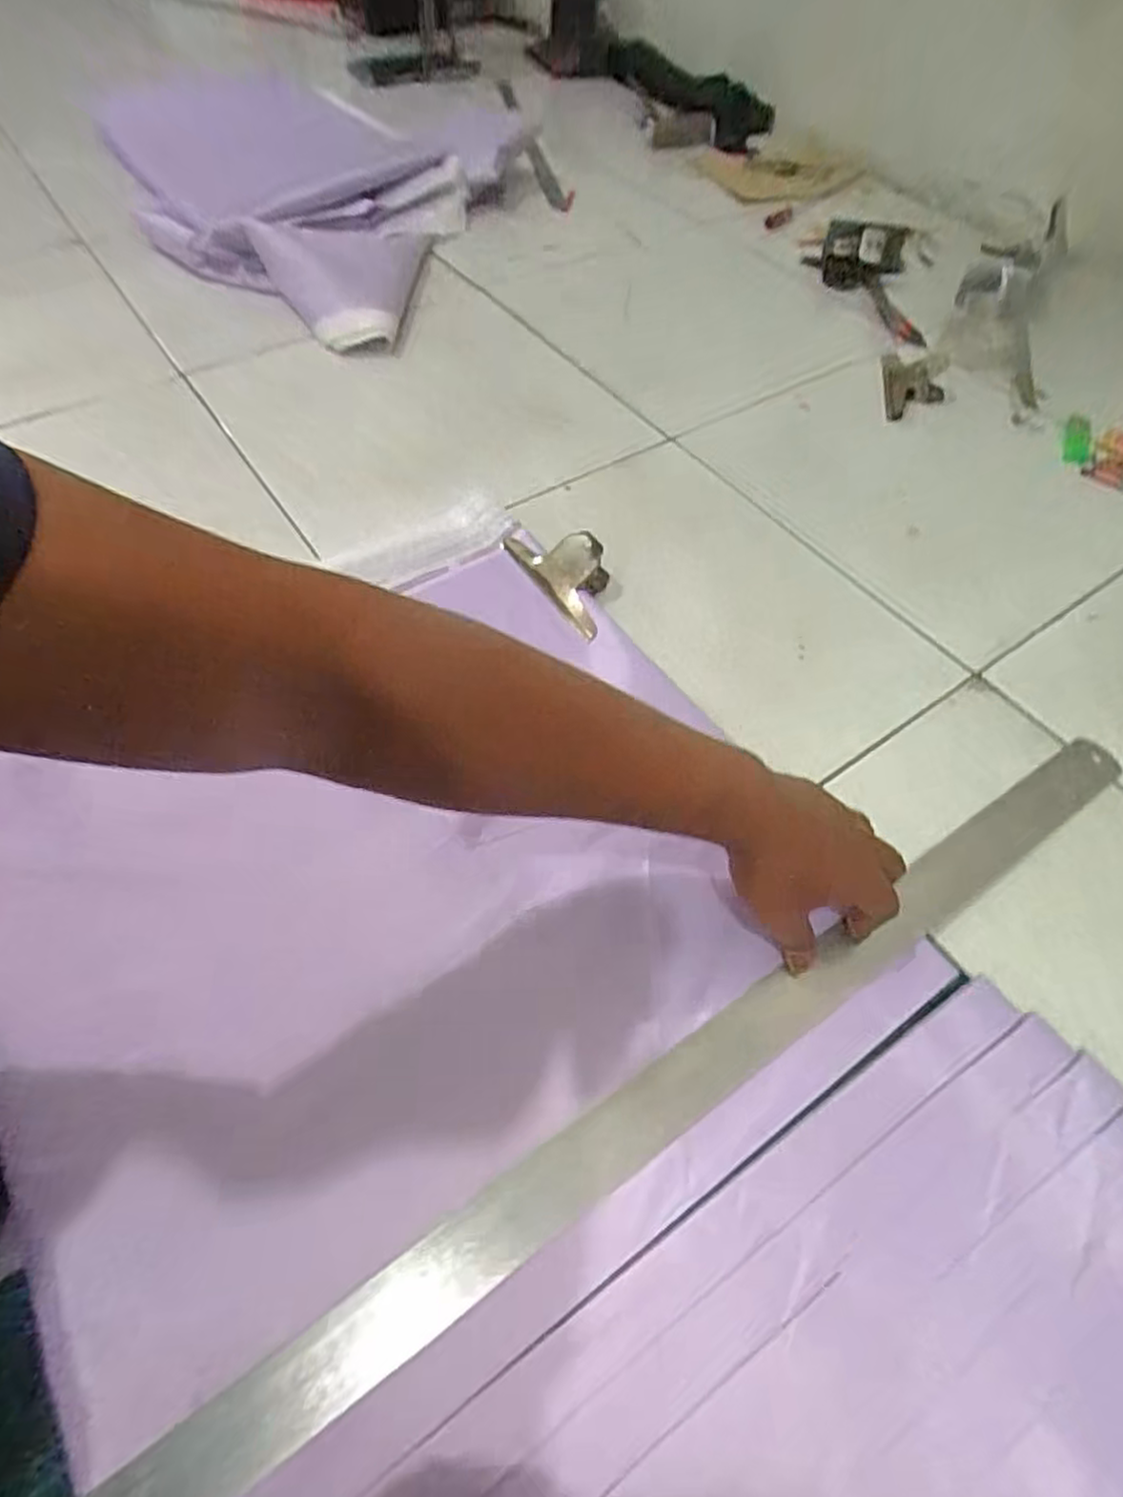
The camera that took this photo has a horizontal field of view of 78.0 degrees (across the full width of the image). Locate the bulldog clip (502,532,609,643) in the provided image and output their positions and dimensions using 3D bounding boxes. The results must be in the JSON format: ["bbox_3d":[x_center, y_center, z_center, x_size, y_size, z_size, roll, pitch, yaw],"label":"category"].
[{"bbox_3d":[0.009,-0.164,0.620,0.065,0.036,0.142,-29,62,-18],"label":"bulldog clip"}]

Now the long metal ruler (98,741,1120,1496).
[{"bbox_3d":[0.030,0.216,0.383,0.903,0.009,0.036,-29,62,-19],"label":"long metal ruler"}]

